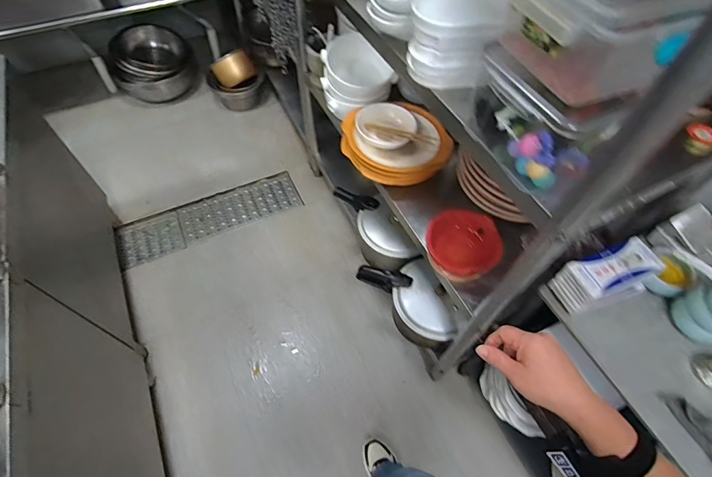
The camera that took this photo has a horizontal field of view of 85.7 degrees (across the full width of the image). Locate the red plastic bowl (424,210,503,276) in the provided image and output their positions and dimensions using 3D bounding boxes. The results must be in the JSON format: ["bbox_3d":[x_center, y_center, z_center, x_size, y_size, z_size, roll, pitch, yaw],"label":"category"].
[{"bbox_3d":[0.282,0.002,1.034,0.187,0.093,0.187,1,58,-2],"label":"red plastic bowl"}]

